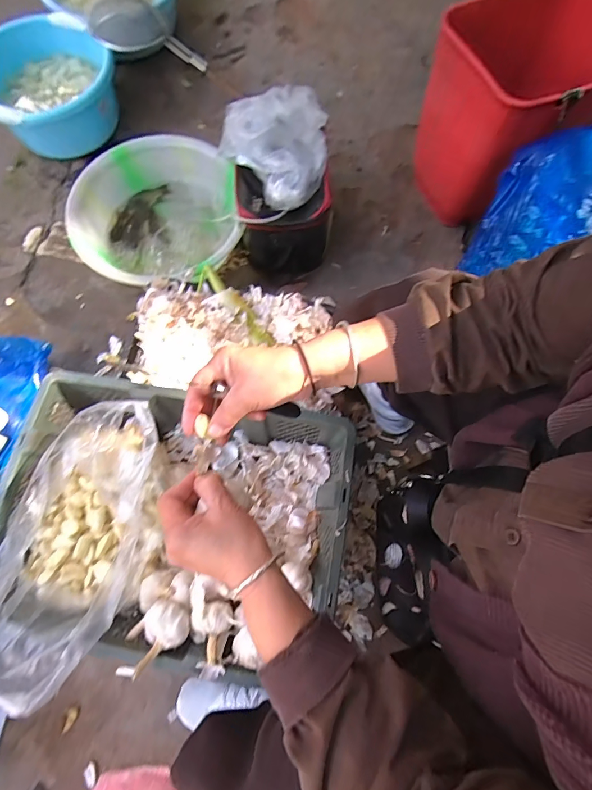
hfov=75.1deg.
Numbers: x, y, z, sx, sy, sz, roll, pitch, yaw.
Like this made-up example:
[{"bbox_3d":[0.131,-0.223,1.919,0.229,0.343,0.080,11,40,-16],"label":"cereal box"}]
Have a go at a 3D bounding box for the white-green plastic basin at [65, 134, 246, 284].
[{"bbox_3d":[-0.308,-0.388,0.896,0.344,0.156,0.370,0,73,-1],"label":"white-green plastic basin"}]

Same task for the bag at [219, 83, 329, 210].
[{"bbox_3d":[-0.029,-0.522,0.772,0.224,0.114,0.208,43,77,11],"label":"bag"}]

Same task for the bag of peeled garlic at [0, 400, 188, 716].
[{"bbox_3d":[-0.281,0.177,0.513,0.177,0.163,0.338,18,74,4],"label":"bag of peeled garlic"}]

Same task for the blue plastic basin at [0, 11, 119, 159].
[{"bbox_3d":[-0.636,-0.787,1.004,0.324,0.163,0.324,0,73,-1],"label":"blue plastic basin"}]

